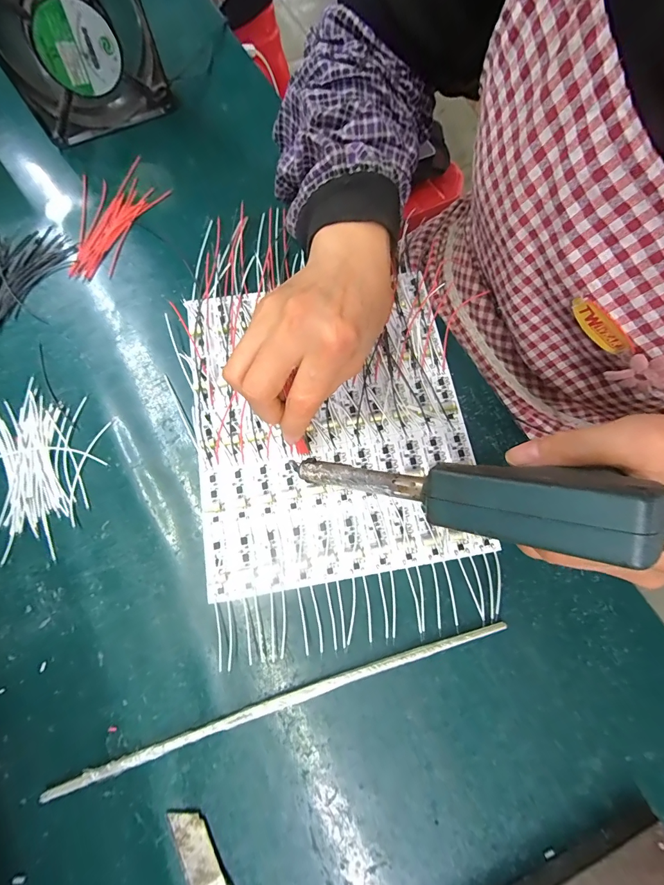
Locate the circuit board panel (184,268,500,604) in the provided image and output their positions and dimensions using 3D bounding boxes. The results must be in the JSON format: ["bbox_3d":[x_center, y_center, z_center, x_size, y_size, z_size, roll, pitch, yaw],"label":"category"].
[{"bbox_3d":[-0.003,-0.019,0.267,0.191,0.010,0.223,-9,73,-4],"label":"circuit board panel"}]

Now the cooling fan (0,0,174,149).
[{"bbox_3d":[-0.213,-0.333,0.298,0.118,0.121,0.040,-26,76,-9],"label":"cooling fan"}]

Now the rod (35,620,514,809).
[{"bbox_3d":[-0.023,0.152,0.213,0.273,0.007,0.010,-15,74,-6],"label":"rod"}]

